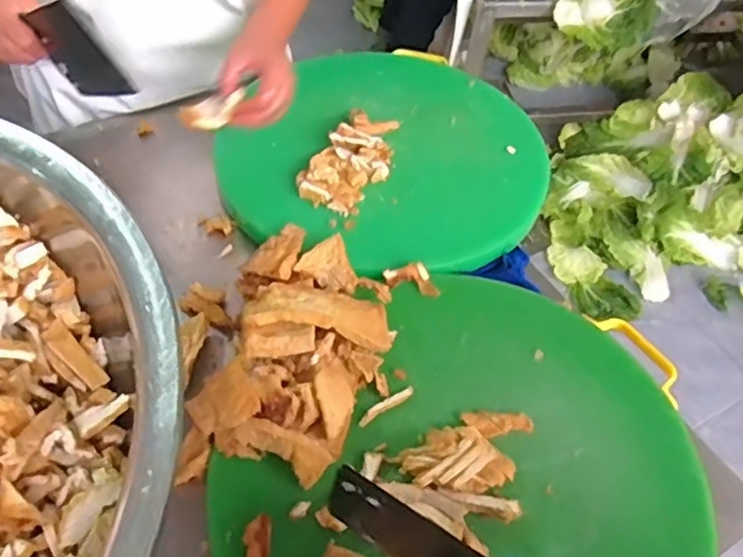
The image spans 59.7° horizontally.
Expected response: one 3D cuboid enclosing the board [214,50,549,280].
[{"bbox_3d":[0.035,-0.162,0.793,0.351,0.033,0.400,29,54,16],"label":"board"}]

